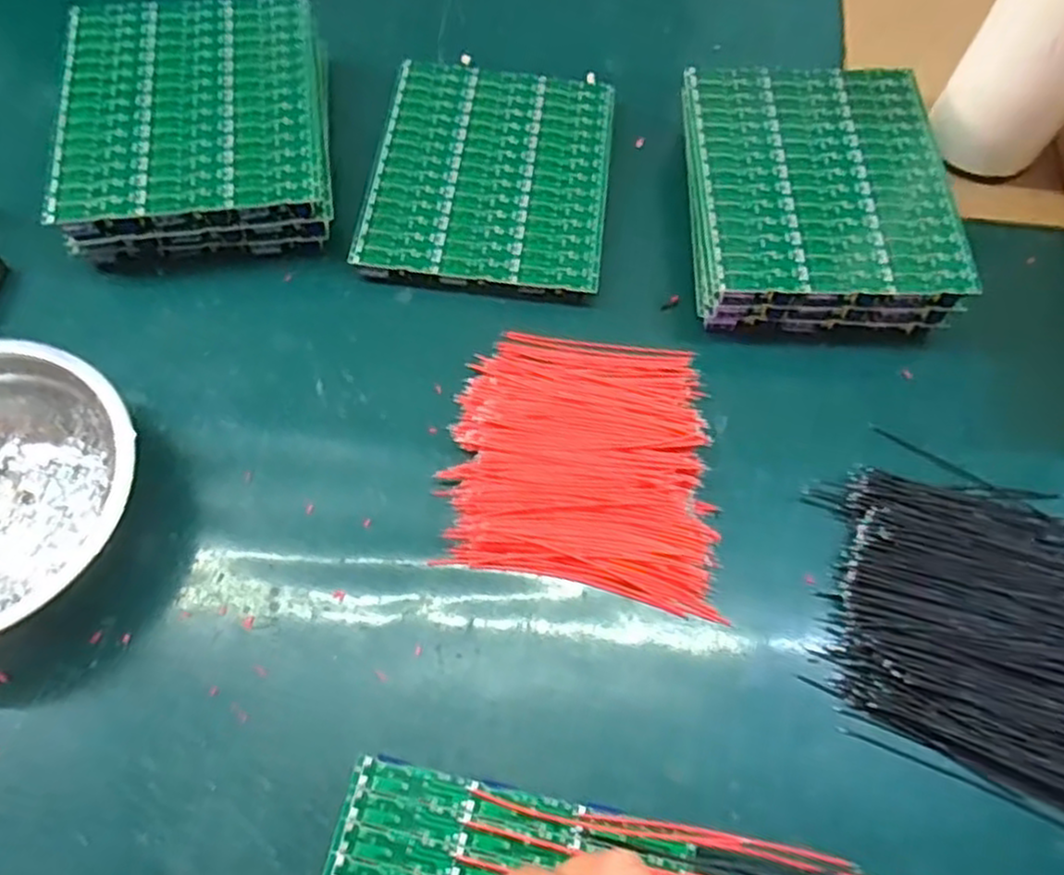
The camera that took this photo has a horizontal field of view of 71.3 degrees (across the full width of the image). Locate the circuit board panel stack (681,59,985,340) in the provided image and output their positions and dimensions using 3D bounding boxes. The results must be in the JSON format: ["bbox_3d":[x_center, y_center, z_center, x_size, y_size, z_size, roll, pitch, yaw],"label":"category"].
[{"bbox_3d":[0.146,-0.127,0.394,0.133,0.040,0.150,-1,65,-3],"label":"circuit board panel stack"}]

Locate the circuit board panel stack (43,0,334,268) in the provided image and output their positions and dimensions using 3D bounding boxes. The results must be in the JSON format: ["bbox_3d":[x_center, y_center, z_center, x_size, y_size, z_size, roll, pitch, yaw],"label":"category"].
[{"bbox_3d":[-0.174,-0.164,0.396,0.126,0.044,0.144,-8,66,-6],"label":"circuit board panel stack"}]

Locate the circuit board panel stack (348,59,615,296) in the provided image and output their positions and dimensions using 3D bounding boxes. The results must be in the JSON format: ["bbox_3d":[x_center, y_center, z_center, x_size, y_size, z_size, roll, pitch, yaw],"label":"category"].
[{"bbox_3d":[-0.021,-0.146,0.412,0.126,0.014,0.149,7,65,1],"label":"circuit board panel stack"}]

